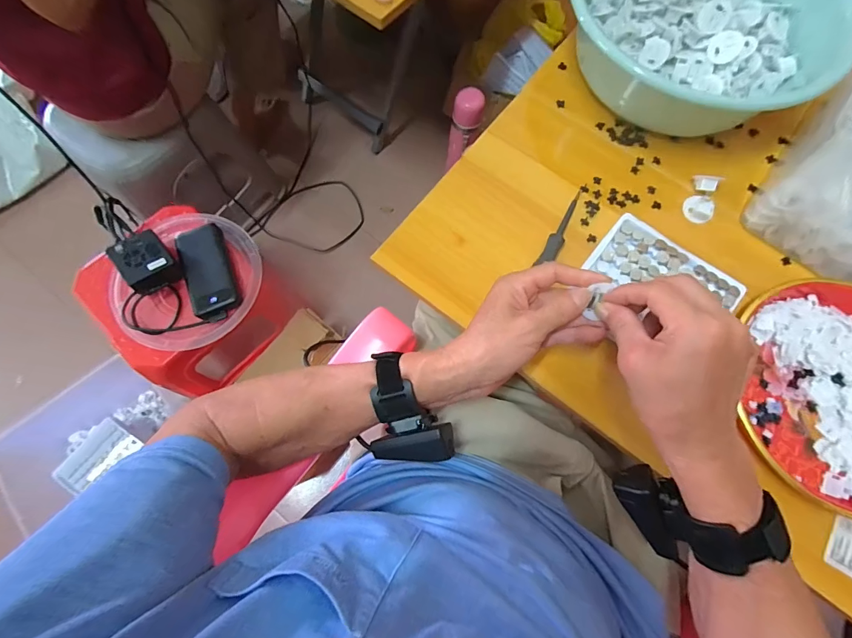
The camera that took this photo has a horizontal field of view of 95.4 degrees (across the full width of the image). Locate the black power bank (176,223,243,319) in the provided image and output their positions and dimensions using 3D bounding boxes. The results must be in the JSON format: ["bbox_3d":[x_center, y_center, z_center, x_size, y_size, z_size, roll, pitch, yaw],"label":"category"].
[{"bbox_3d":[-0.361,-0.084,0.641,0.079,0.028,0.159,-21,75,-7],"label":"black power bank"}]

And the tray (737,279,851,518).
[{"bbox_3d":[0.409,0.070,0.373,0.186,0.027,0.217,12,74,3],"label":"tray"}]

